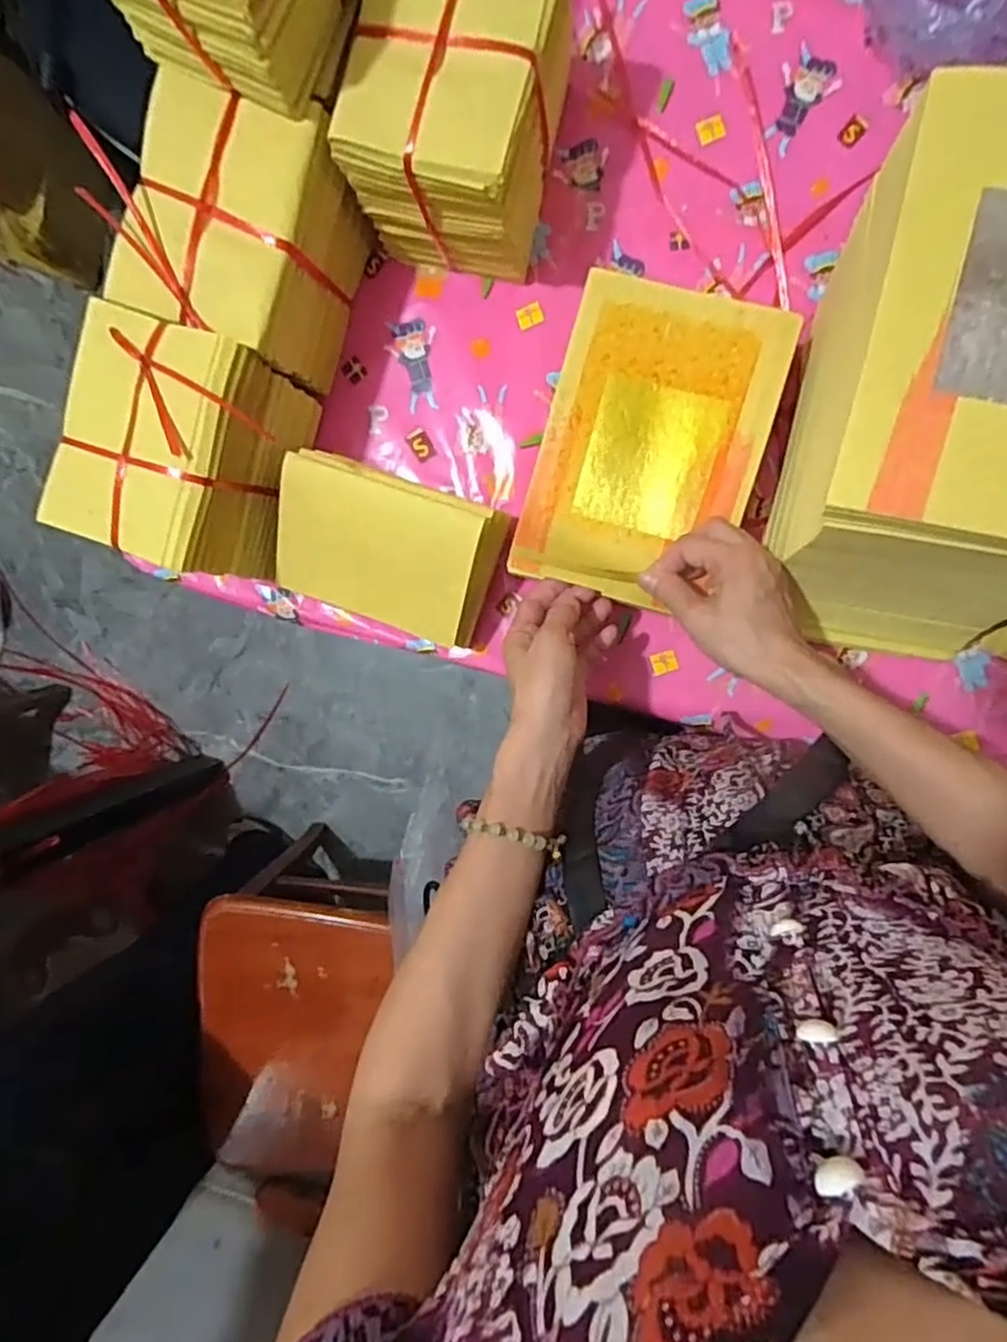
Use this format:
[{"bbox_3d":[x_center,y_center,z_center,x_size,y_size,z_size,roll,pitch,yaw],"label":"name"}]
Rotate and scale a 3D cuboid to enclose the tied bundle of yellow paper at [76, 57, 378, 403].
[{"bbox_3d":[-0.195,-0.317,0.542,0.134,0.151,0.153,15,94,5],"label":"tied bundle of yellow paper"}]

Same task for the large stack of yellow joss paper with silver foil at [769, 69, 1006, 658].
[{"bbox_3d":[0.282,-0.153,0.451,0.172,0.226,0.278,10,93,5],"label":"large stack of yellow joss paper with silver foil"}]

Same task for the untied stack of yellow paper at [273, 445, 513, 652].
[{"bbox_3d":[-0.095,-0.094,0.561,0.175,0.035,0.122,19,121,-2],"label":"untied stack of yellow paper"}]

